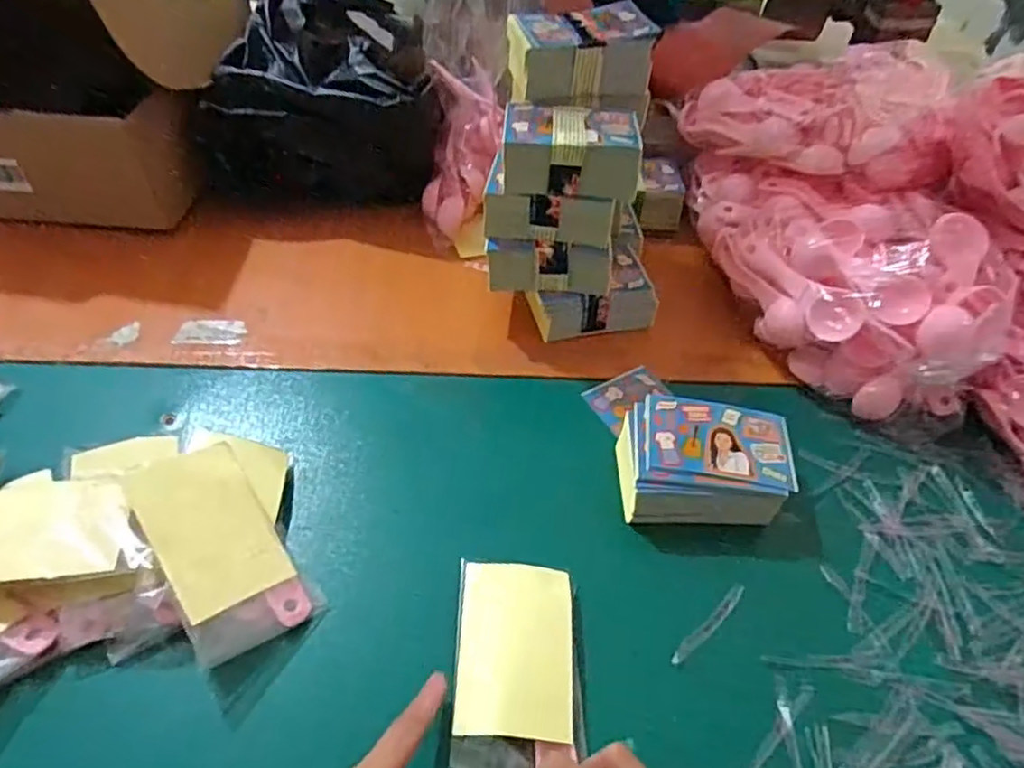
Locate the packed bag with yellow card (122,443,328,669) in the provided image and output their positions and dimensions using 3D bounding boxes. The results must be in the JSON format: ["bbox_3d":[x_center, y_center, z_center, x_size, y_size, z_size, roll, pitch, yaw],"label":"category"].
[{"bbox_3d":[-0.162,0.088,0.372,0.066,0.012,0.115,-22,71,-44],"label":"packed bag with yellow card"}]

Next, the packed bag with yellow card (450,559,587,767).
[{"bbox_3d":[0.003,0.152,0.348,0.065,0.005,0.122,3,49,-3],"label":"packed bag with yellow card"}]

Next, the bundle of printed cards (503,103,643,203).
[{"bbox_3d":[0.040,-0.164,0.469,0.093,0.038,0.060,4,49,-2],"label":"bundle of printed cards"}]

